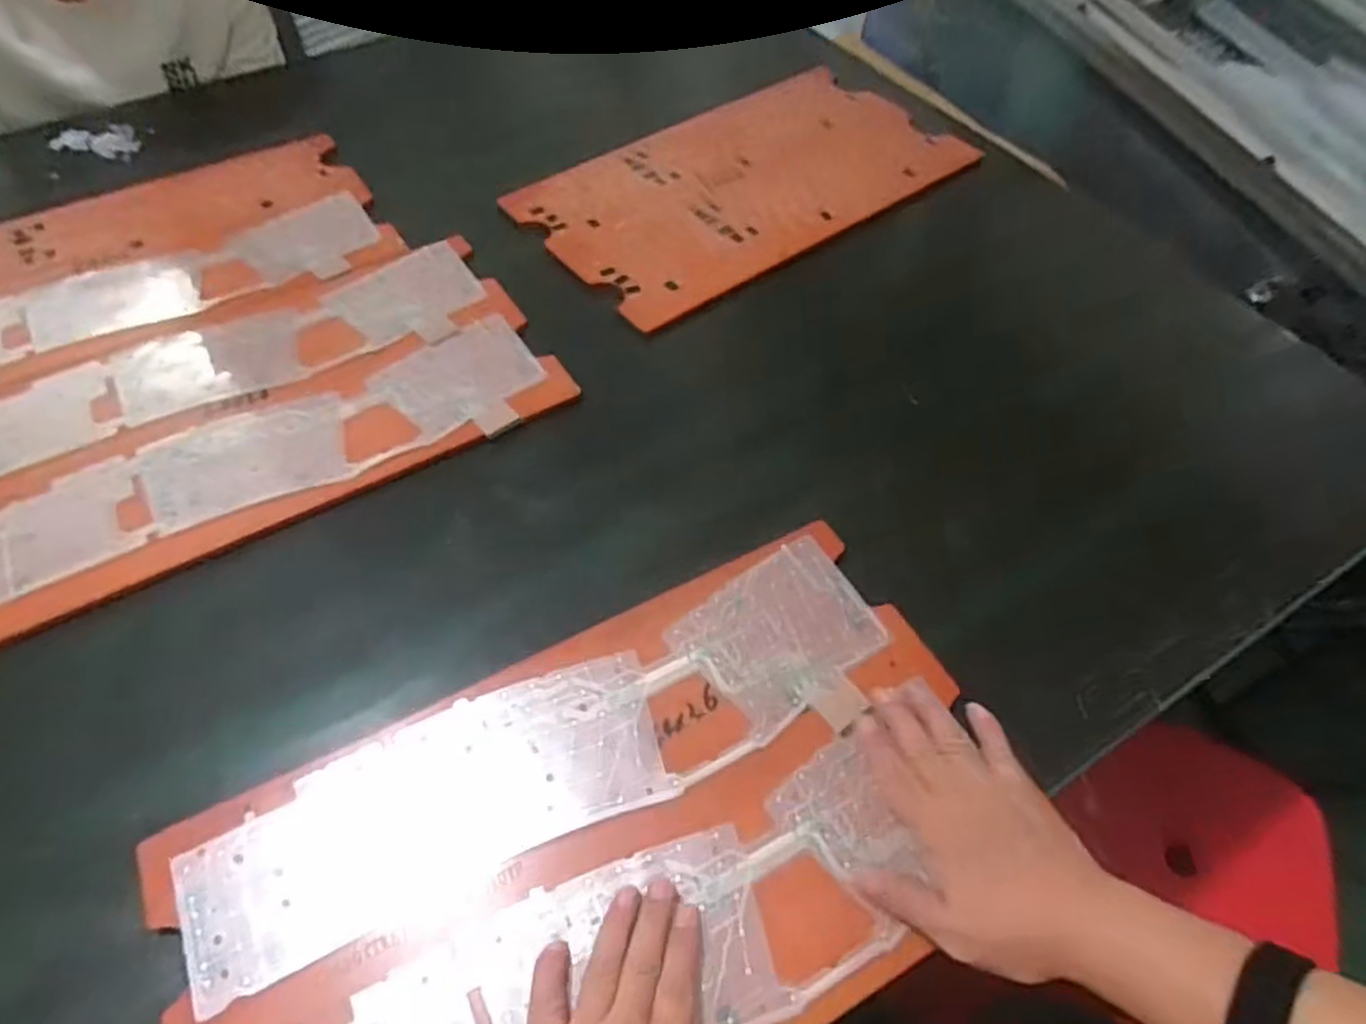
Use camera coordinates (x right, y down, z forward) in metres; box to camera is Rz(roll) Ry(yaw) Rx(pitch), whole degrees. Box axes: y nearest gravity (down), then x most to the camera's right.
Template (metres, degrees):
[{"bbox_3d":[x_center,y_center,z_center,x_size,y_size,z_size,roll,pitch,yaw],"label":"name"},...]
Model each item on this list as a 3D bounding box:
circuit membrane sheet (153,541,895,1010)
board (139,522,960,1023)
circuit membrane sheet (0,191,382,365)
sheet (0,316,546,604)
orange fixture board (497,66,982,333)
[{"bbox_3d":[-0.070,0.145,0.484,0.435,0.004,0.110,-23,58,-16],"label":"circuit membrane sheet"},{"bbox_3d":[-0.040,0.188,0.444,0.452,0.018,0.253,-25,58,-15],"label":"board"},{"bbox_3d":[-0.509,-0.205,0.737,0.432,0.009,0.116,-25,60,-17],"label":"circuit membrane sheet"},{"bbox_3d":[-0.320,-0.042,0.618,0.433,0.011,0.120,-27,59,-19],"label":"sheet"},{"bbox_3d":[0.062,-0.357,0.838,0.442,0.008,0.266,-34,60,-20],"label":"orange fixture board"}]

